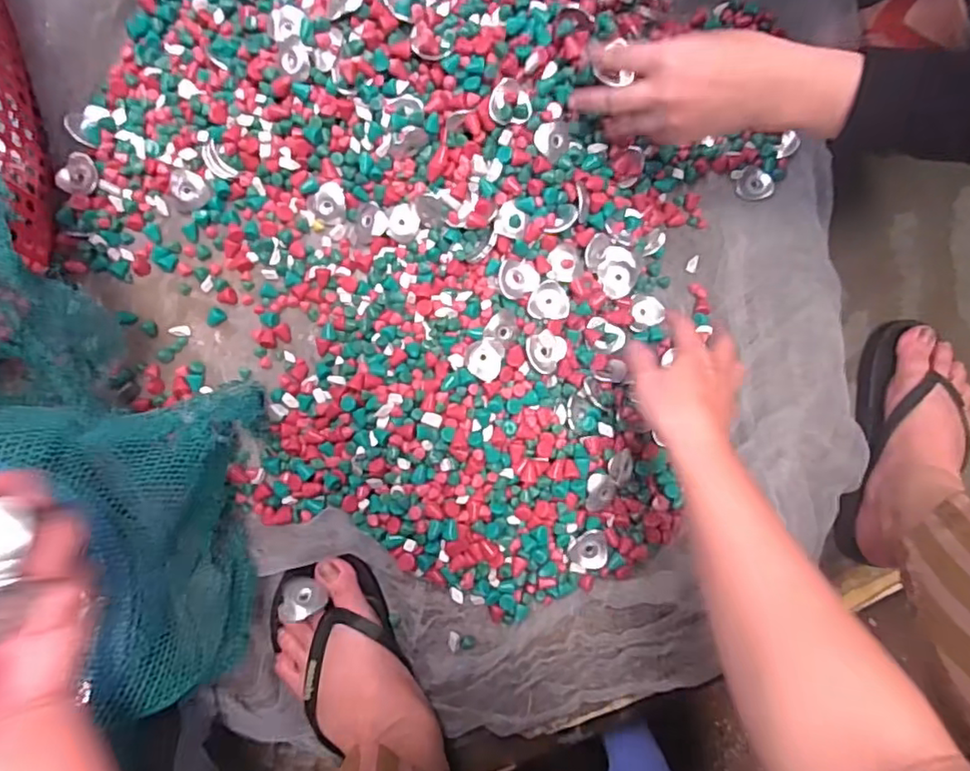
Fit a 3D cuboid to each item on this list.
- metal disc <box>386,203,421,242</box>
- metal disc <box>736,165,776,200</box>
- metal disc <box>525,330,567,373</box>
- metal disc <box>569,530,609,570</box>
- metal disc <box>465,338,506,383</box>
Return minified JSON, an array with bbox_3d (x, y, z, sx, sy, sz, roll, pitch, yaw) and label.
[{"bbox_3d":[-0.074,-0.148,0.549,0.029,0.007,0.034,9,98,1],"label":"metal disc"},{"bbox_3d":[0.265,-0.196,0.592,0.033,0.004,0.032,-1,88,15],"label":"metal disc"},{"bbox_3d":[0.052,-0.030,0.527,0.033,0.008,0.034,0,86,-5],"label":"metal disc"},{"bbox_3d":[0.092,0.145,0.533,0.033,0.005,0.032,0,86,-5],"label":"metal disc"},{"bbox_3d":[-0.001,-0.023,0.521,0.032,0.008,0.037,25,105,7],"label":"metal disc"}]

